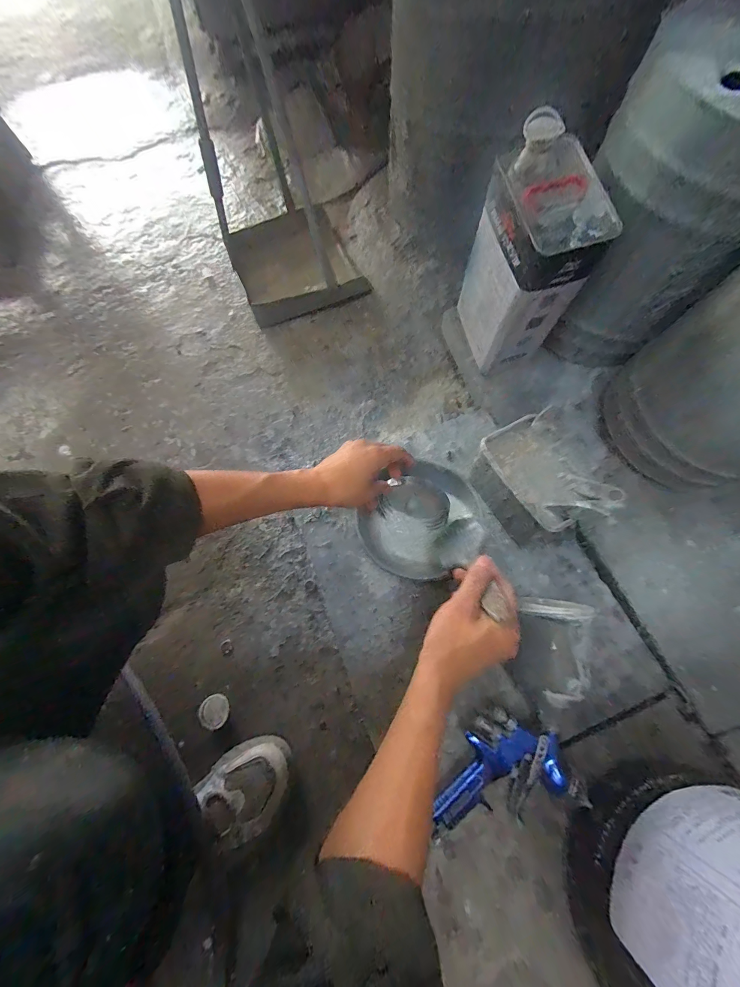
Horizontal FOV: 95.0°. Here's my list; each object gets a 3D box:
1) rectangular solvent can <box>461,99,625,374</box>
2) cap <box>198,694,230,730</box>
[{"bbox_3d":[0.232,-0.338,0.511,0.108,0.275,0.178,-12,70,-1],"label":"rectangular solvent can"},{"bbox_3d":[-0.233,0.329,0.511,0.045,0.020,0.044,-1,70,3],"label":"cap"}]

